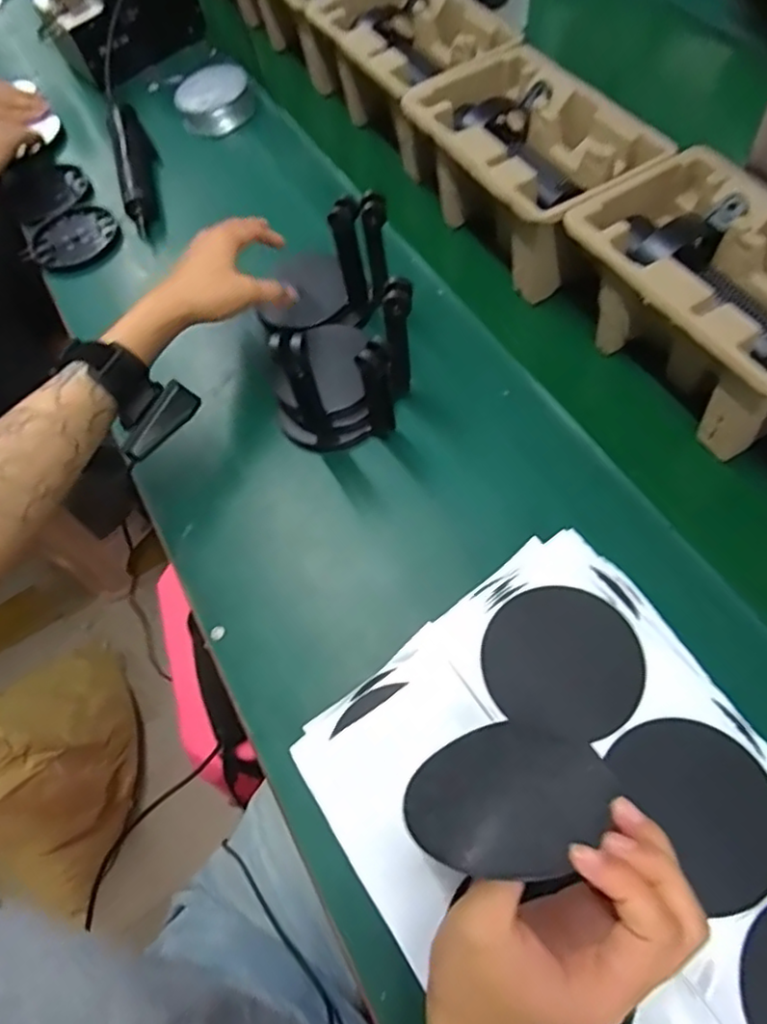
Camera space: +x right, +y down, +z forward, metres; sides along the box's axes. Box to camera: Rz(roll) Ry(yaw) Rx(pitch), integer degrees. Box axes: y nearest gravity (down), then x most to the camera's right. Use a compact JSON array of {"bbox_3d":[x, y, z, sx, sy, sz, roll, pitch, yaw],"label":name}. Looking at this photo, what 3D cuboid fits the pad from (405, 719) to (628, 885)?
[{"bbox_3d":[0.055,0.129,0.294,0.087,0.012,0.087,-13,20,5],"label":"pad"}]

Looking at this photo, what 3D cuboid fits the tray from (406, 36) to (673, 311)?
[{"bbox_3d":[0.135,-0.333,0.612,0.148,0.109,0.228,-29,68,-12],"label":"tray"}]

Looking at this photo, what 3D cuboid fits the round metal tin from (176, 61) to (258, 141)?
[{"bbox_3d":[-0.212,-0.516,0.802,0.093,0.045,0.081,-15,66,-6],"label":"round metal tin"}]

